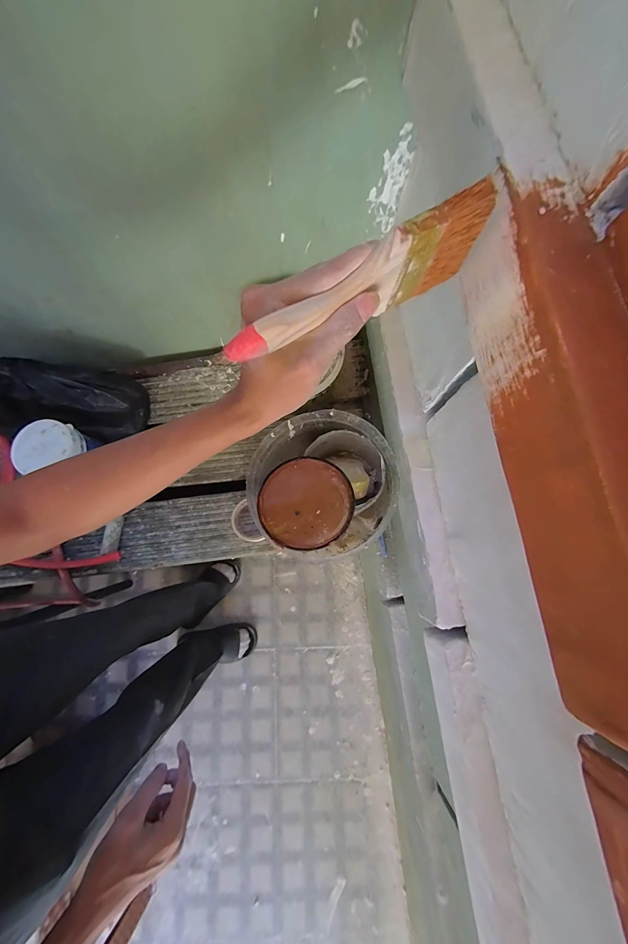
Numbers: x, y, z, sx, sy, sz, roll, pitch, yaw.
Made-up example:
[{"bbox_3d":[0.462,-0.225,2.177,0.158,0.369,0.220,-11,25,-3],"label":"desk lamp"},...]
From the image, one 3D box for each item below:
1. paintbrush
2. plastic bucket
[{"bbox_3d":[0.030,-0.118,0.212,0.187,0.068,0.011,-29,78,-4],"label":"paintbrush"},{"bbox_3d":[0.013,0.033,0.589,0.237,0.192,0.228,-14,77,-3],"label":"plastic bucket"}]

